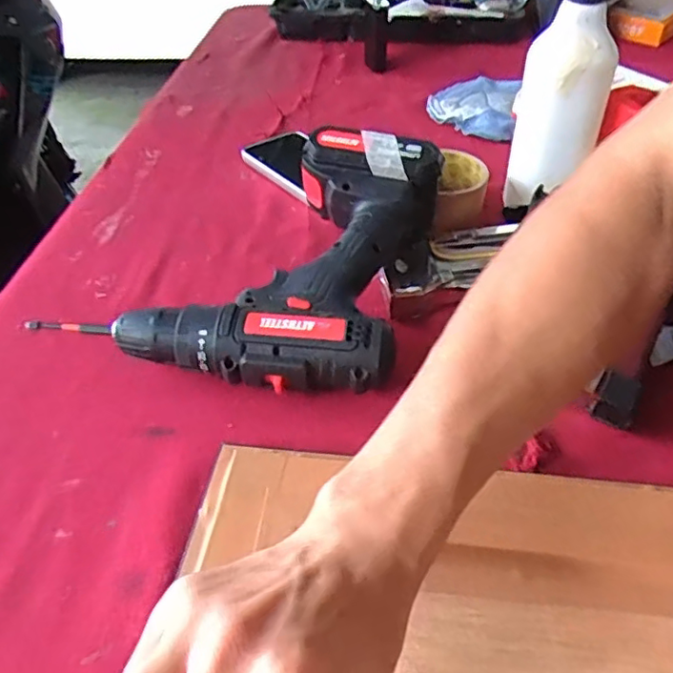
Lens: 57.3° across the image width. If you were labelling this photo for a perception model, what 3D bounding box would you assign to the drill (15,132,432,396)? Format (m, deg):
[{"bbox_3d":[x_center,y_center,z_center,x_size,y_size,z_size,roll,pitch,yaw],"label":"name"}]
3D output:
[{"bbox_3d":[-0.063,-0.068,0.447,0.242,0.096,0.200,9,42,13],"label":"drill"}]

